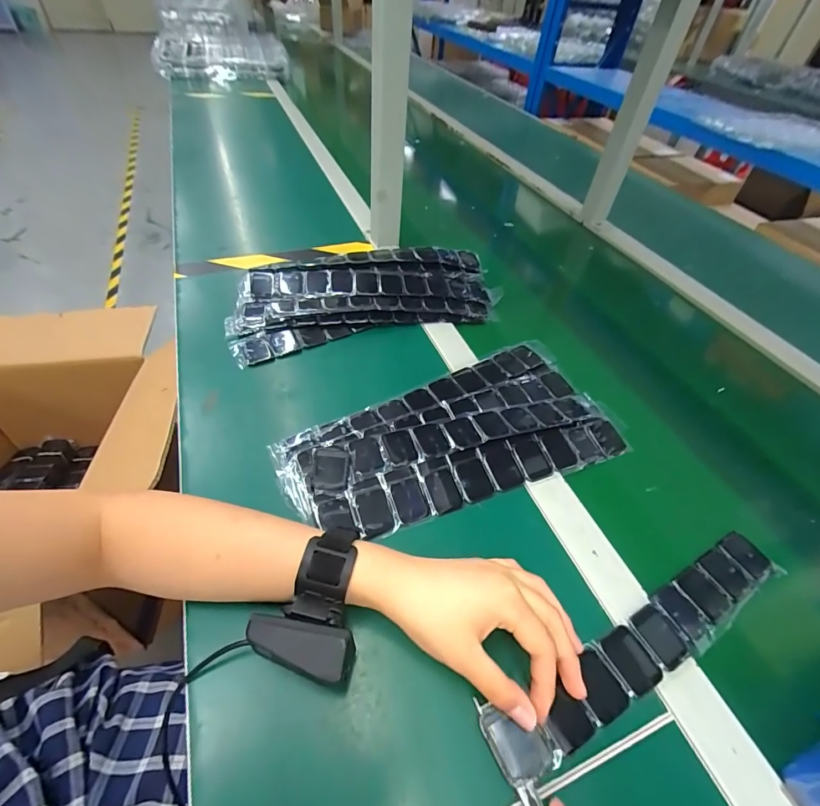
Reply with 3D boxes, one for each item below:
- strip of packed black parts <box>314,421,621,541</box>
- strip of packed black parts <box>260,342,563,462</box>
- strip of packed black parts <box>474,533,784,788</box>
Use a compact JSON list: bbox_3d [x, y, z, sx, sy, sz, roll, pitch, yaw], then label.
[{"bbox_3d":[0.076,0.065,0.393,0.324,0.010,0.049,-13,66,-18],"label":"strip of packed black parts"},{"bbox_3d":[0.027,-0.006,0.457,0.351,0.028,0.042,-23,53,-22],"label":"strip of packed black parts"},{"bbox_3d":[0.184,0.177,0.309,0.295,0.014,0.047,-19,51,-24],"label":"strip of packed black parts"}]

